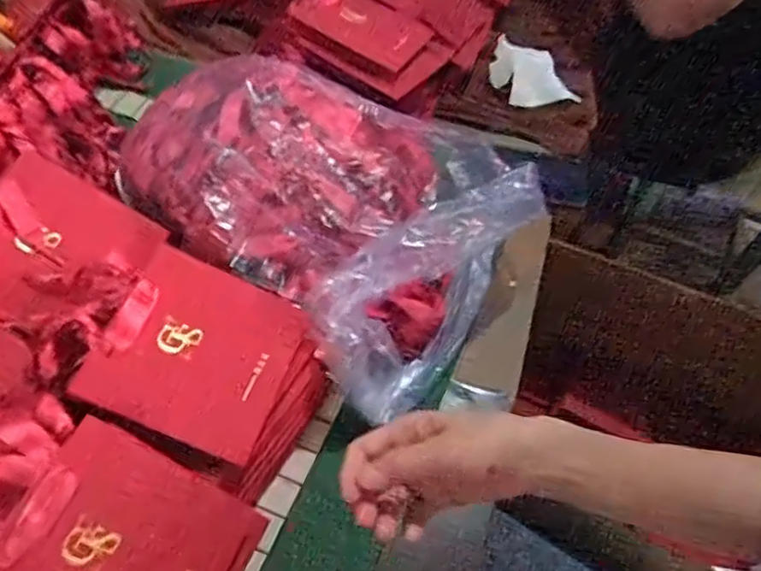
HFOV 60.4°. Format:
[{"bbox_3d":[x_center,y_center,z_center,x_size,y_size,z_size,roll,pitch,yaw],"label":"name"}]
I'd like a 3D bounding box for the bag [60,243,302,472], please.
[{"bbox_3d":[-0.144,0.053,0.524,0.139,0.016,0.135,27,70,-13],"label":"bag"}]

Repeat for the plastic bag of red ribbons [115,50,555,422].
[{"bbox_3d":[-0.060,-0.082,0.647,0.370,0.145,0.242,35,57,19],"label":"plastic bag of red ribbons"}]

